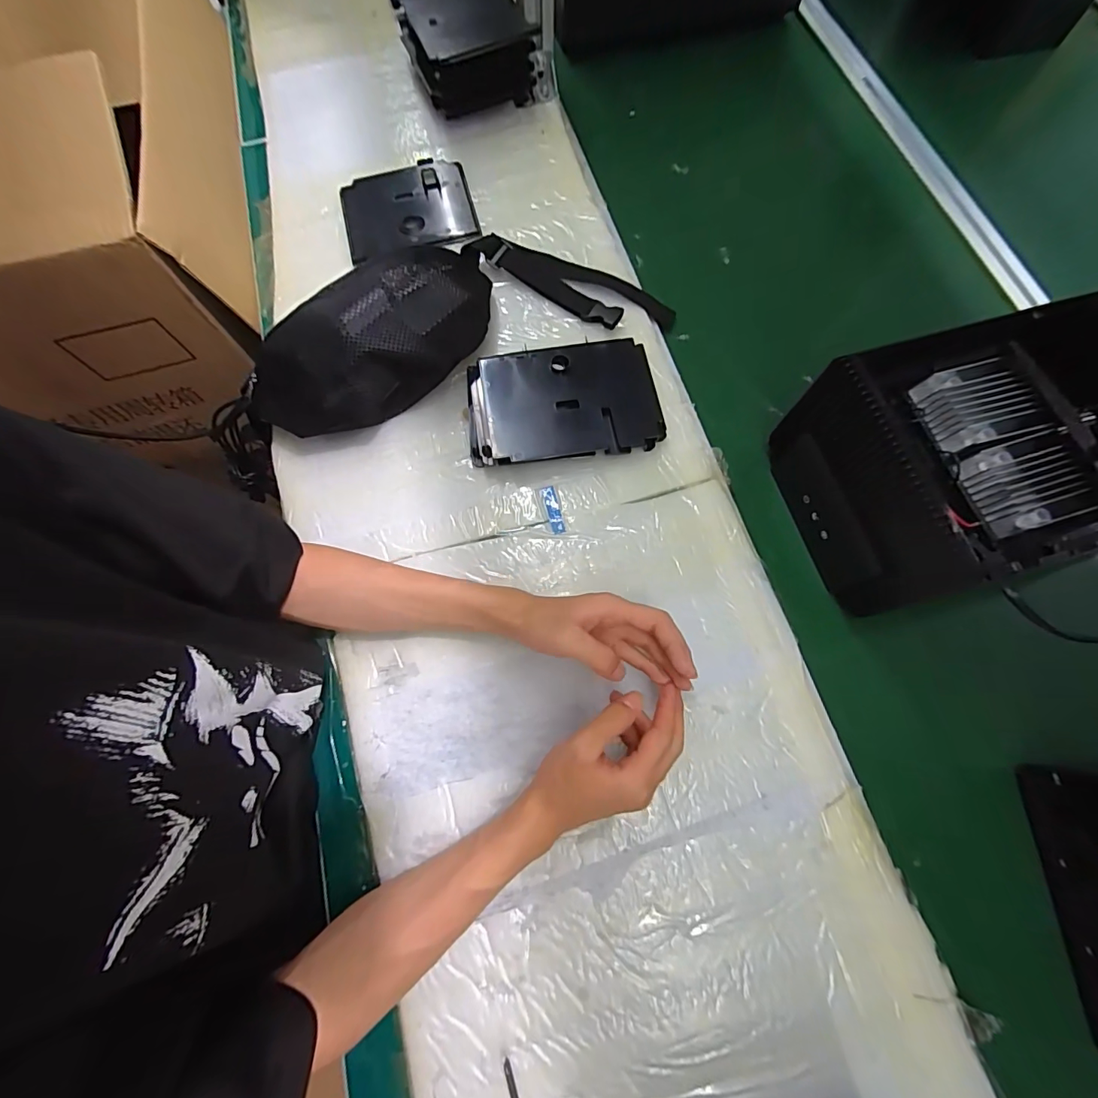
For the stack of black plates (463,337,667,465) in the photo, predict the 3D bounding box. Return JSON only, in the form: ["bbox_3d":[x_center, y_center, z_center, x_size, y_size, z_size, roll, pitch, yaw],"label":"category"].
[{"bbox_3d":[0.013,-0.147,0.470,0.190,0.024,0.125,-8,73,-2],"label":"stack of black plates"}]

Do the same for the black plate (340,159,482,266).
[{"bbox_3d":[-0.171,-0.411,0.562,0.156,0.010,0.141,-15,73,-4],"label":"black plate"}]

